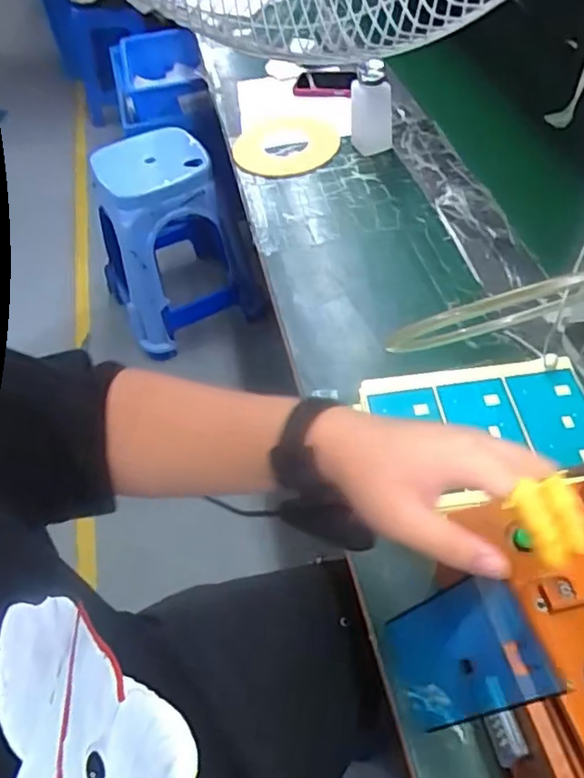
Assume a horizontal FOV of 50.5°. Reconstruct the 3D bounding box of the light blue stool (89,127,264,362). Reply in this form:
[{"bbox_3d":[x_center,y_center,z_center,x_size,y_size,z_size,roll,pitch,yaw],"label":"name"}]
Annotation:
[{"bbox_3d":[-0.357,-0.410,1.742,0.343,0.477,0.406,-25,53,-14],"label":"light blue stool"}]

